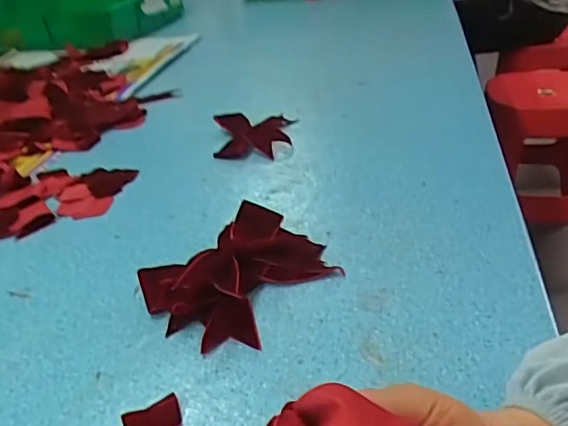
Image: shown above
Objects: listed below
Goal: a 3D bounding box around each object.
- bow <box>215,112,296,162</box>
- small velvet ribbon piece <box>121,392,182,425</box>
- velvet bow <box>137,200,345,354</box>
[{"bbox_3d":[-0.039,-0.102,0.699,0.096,0.020,0.135,-4,30,3],"label":"bow"},{"bbox_3d":[-0.080,0.124,0.343,0.034,0.004,0.027,-14,31,-15],"label":"small velvet ribbon piece"},{"bbox_3d":[-0.029,0.038,0.438,0.147,0.044,0.110,-27,36,-32],"label":"velvet bow"}]

